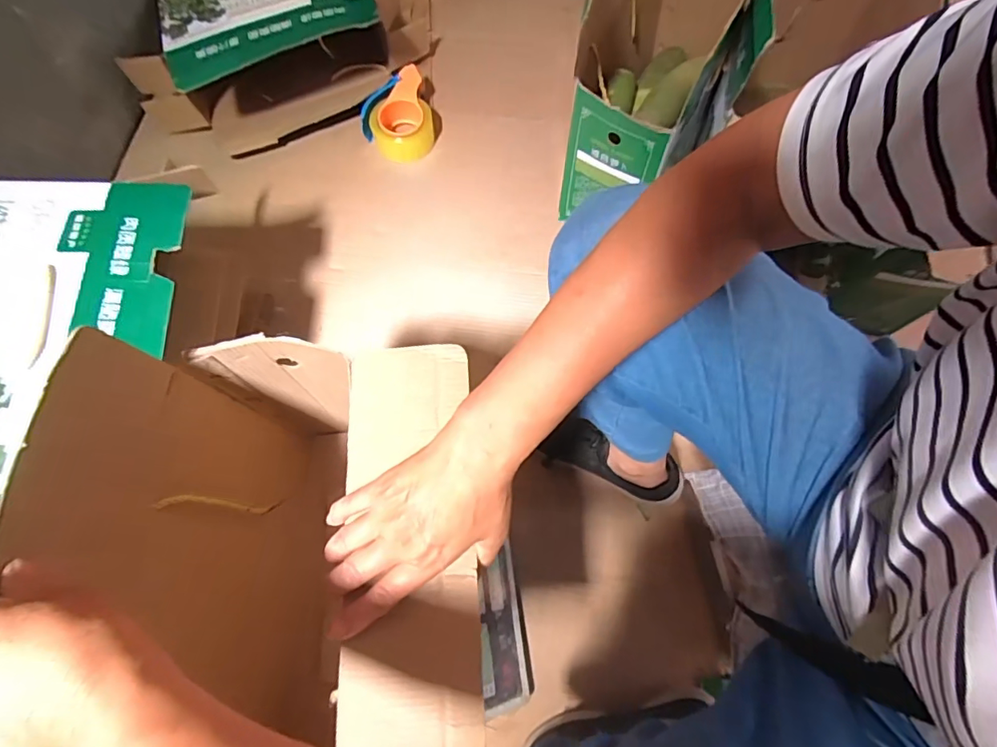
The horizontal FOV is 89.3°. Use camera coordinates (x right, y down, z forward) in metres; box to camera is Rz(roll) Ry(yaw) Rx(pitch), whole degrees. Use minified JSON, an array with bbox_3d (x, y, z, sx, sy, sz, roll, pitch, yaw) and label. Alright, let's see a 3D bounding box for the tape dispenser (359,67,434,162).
[{"bbox_3d":[-0.189,-0.476,0.930,0.125,0.069,0.168,-13,71,-3],"label":"tape dispenser"}]

